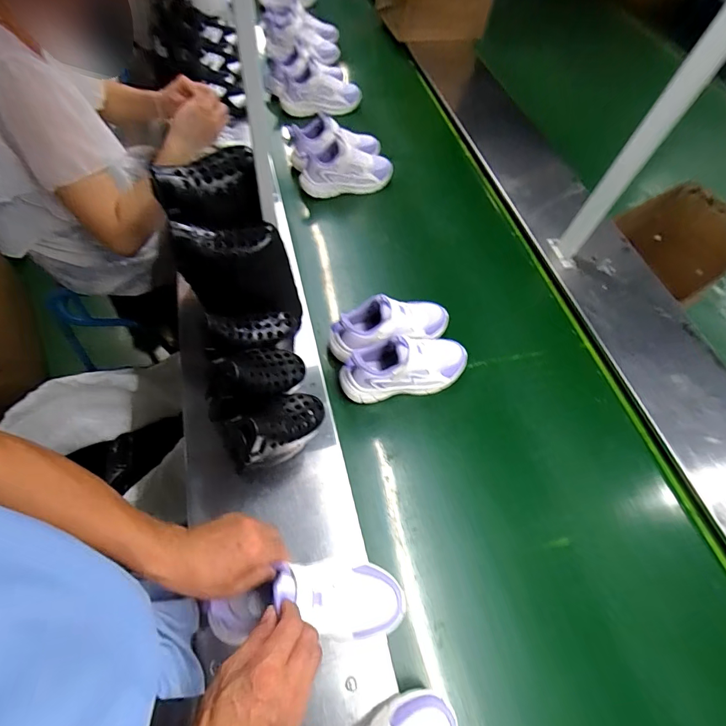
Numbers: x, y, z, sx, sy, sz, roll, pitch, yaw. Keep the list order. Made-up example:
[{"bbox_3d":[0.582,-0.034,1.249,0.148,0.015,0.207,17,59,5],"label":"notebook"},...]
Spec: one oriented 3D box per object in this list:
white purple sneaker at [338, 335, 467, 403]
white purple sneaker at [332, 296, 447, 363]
[{"bbox_3d":[0.081,0.008,0.700,0.242,0.124,0.091,-17,66,-15],"label":"white purple sneaker"},{"bbox_3d":[0.056,-0.077,0.728,0.238,0.093,0.085,-18,66,-15],"label":"white purple sneaker"}]

